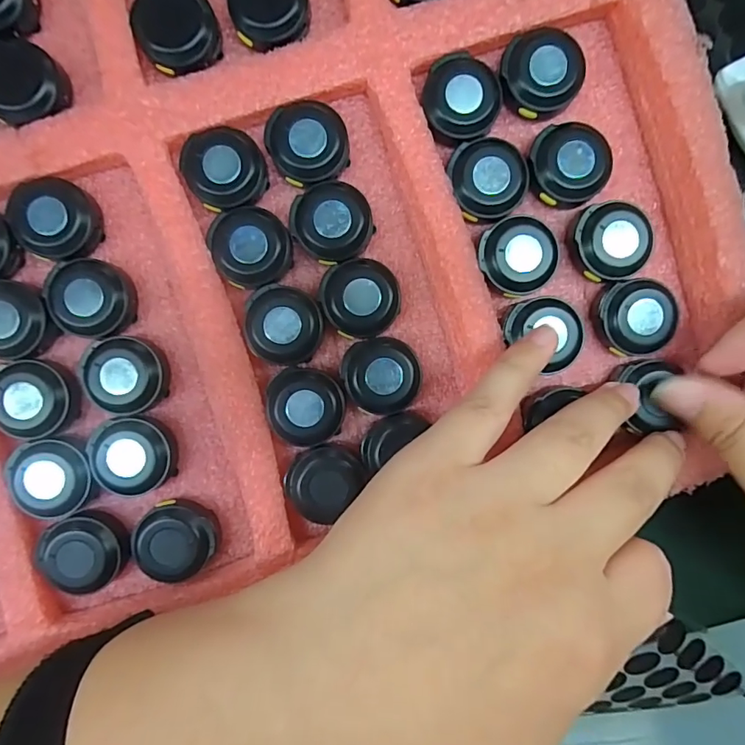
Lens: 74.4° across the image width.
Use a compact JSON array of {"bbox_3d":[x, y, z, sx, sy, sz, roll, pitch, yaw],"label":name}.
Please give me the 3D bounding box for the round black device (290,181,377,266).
[{"bbox_3d":[-0.015,-0.057,0.188,0.029,0.010,0.029,0,92,-1],"label":"round black device"}]

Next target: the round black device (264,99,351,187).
[{"bbox_3d":[-0.025,-0.087,0.185,0.028,0.011,0.029,0,92,-1],"label":"round black device"}]

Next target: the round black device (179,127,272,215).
[{"bbox_3d":[-0.056,-0.077,0.185,0.029,0.010,0.029,0,92,-1],"label":"round black device"}]

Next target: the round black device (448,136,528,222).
[{"bbox_3d":[0.045,-0.073,0.187,0.029,0.009,0.029,0,92,-1],"label":"round black device"}]

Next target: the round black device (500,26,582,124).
[{"bbox_3d":[0.063,-0.112,0.183,0.030,0.009,0.029,0,92,-1],"label":"round black device"}]

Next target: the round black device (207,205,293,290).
[{"bbox_3d":[-0.046,-0.048,0.186,0.029,0.009,0.031,0,92,-1],"label":"round black device"}]

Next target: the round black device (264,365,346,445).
[{"bbox_3d":[-0.026,0.014,0.190,0.029,0.012,0.028,0,92,-1],"label":"round black device"}]

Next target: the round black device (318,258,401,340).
[{"bbox_3d":[-0.005,-0.028,0.188,0.029,0.011,0.030,0,92,-1],"label":"round black device"}]

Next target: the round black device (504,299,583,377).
[{"bbox_3d":[0.066,-0.014,0.190,0.030,0.008,0.029,0,92,-1],"label":"round black device"}]

